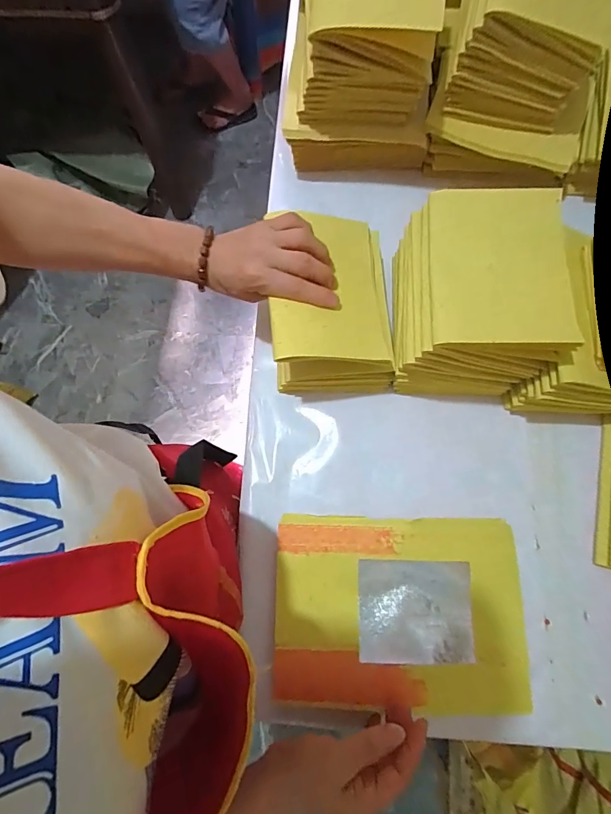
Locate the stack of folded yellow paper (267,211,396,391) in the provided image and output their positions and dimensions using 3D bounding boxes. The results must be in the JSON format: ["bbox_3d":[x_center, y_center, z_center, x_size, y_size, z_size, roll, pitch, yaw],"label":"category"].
[{"bbox_3d":[0.028,-0.109,0.414,0.114,0.108,0.165,-2,76,1],"label":"stack of folded yellow paper"}]

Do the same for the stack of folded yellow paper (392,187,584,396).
[{"bbox_3d":[0.158,-0.106,0.397,0.131,0.123,0.162,3,76,2],"label":"stack of folded yellow paper"}]

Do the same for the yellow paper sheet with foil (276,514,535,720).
[{"bbox_3d":[0.089,0.187,0.380,0.226,0.018,0.161,1,75,-1],"label":"yellow paper sheet with foil"}]

